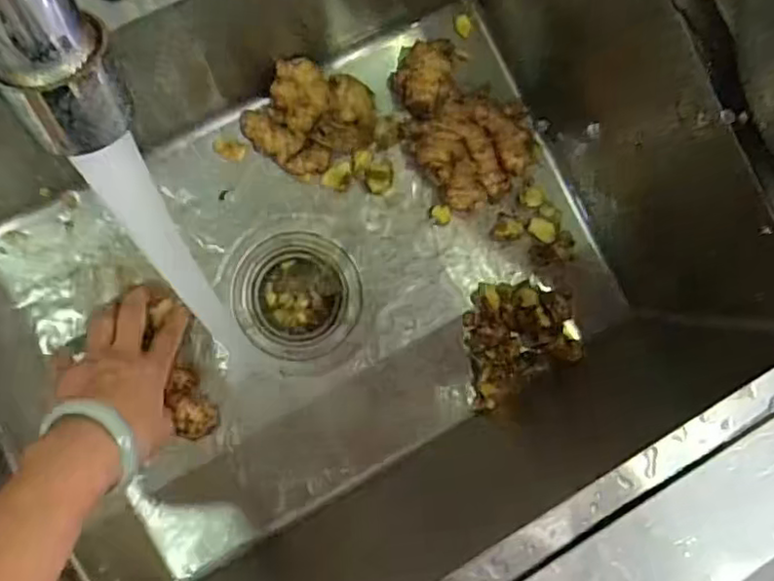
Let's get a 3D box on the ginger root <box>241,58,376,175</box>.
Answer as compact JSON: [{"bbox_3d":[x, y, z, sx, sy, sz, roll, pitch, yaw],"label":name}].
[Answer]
[{"bbox_3d":[-0.059,-0.145,0.548,0.090,0.048,0.095,0,90,-9],"label":"ginger root"}]

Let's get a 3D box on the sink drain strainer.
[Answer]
[{"bbox_3d":[-0.080,0.005,0.591,0.107,0.038,0.108,-1,90,-9],"label":"sink drain strainer"}]

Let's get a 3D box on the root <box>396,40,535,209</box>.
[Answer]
[{"bbox_3d":[0.065,-0.148,0.576,0.092,0.033,0.143,-29,94,-8],"label":"root"}]

